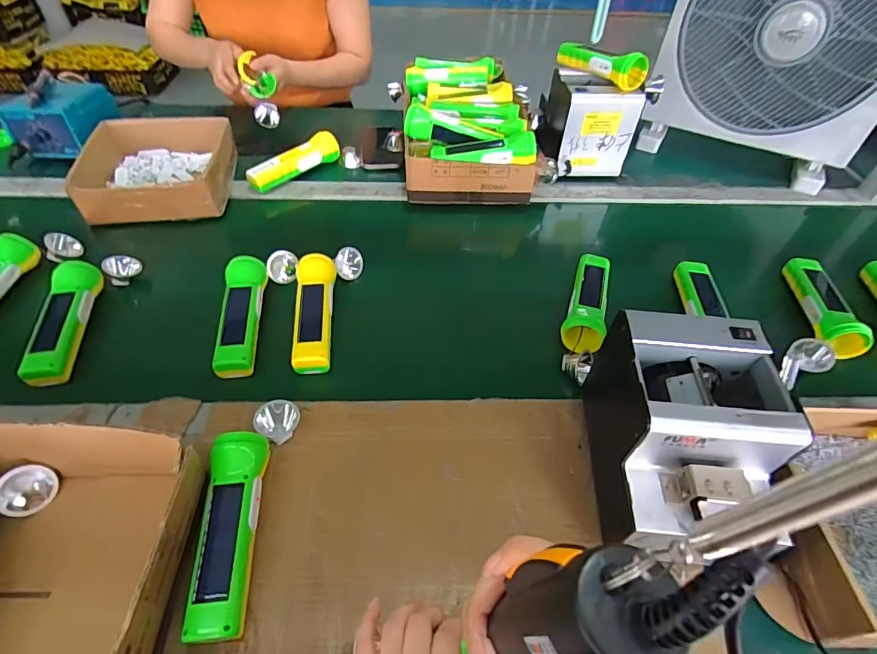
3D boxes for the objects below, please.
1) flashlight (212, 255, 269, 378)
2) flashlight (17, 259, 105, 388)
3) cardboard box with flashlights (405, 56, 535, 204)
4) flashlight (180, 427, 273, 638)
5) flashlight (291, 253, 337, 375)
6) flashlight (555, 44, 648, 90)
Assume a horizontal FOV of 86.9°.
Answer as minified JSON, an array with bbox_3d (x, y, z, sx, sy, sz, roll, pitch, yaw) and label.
[{"bbox_3d":[-0.245,-0.019,0.572,0.045,0.031,0.168,-4,53,-5],"label":"flashlight"},{"bbox_3d":[-0.451,-0.009,0.554,0.045,0.038,0.164,-6,49,-7],"label":"flashlight"},{"bbox_3d":[0.047,-0.386,0.851,0.214,0.102,0.380,-1,49,-3],"label":"cardboard box with flashlights"},{"bbox_3d":[-0.184,0.177,0.408,0.048,0.045,0.167,-2,49,-4],"label":"flashlight"},{"bbox_3d":[-0.155,-0.023,0.582,0.046,0.031,0.169,-5,49,-6],"label":"flashlight"},{"bbox_3d":[0.263,-0.443,0.765,0.046,0.046,0.165,-32,57,-26],"label":"flashlight"}]

